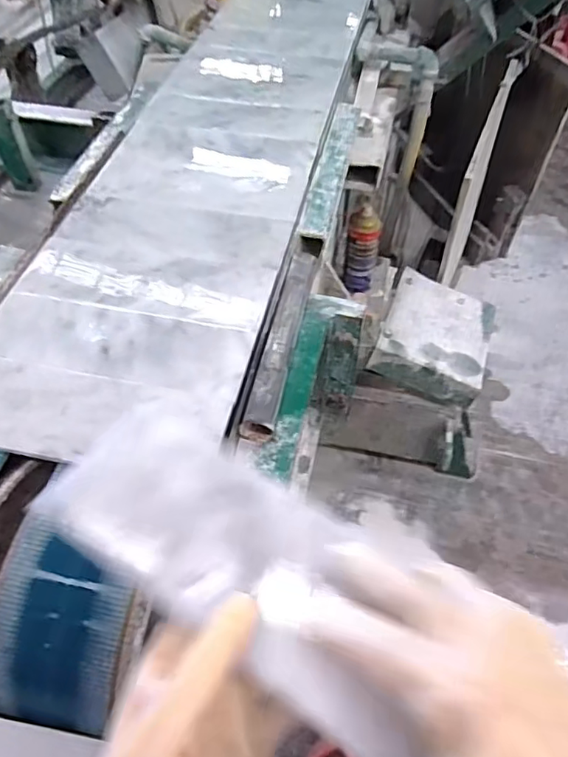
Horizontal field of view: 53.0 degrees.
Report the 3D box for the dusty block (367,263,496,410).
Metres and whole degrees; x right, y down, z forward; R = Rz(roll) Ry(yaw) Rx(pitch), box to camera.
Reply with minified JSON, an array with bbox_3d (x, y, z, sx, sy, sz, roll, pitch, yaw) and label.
[{"bbox_3d":[0.323,-0.093,1.199,0.215,0.079,0.261,18,54,13],"label":"dusty block"}]

